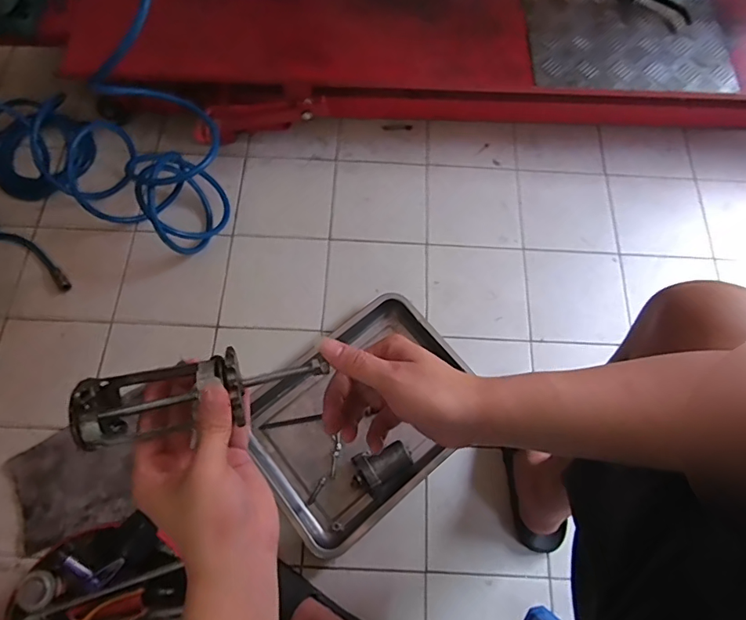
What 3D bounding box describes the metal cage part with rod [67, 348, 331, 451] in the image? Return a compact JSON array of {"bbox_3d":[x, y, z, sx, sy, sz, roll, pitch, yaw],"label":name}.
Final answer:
[{"bbox_3d":[-0.120,0.052,0.344,0.170,0.042,0.055,-15,70,-11],"label":"metal cage part with rod"}]

